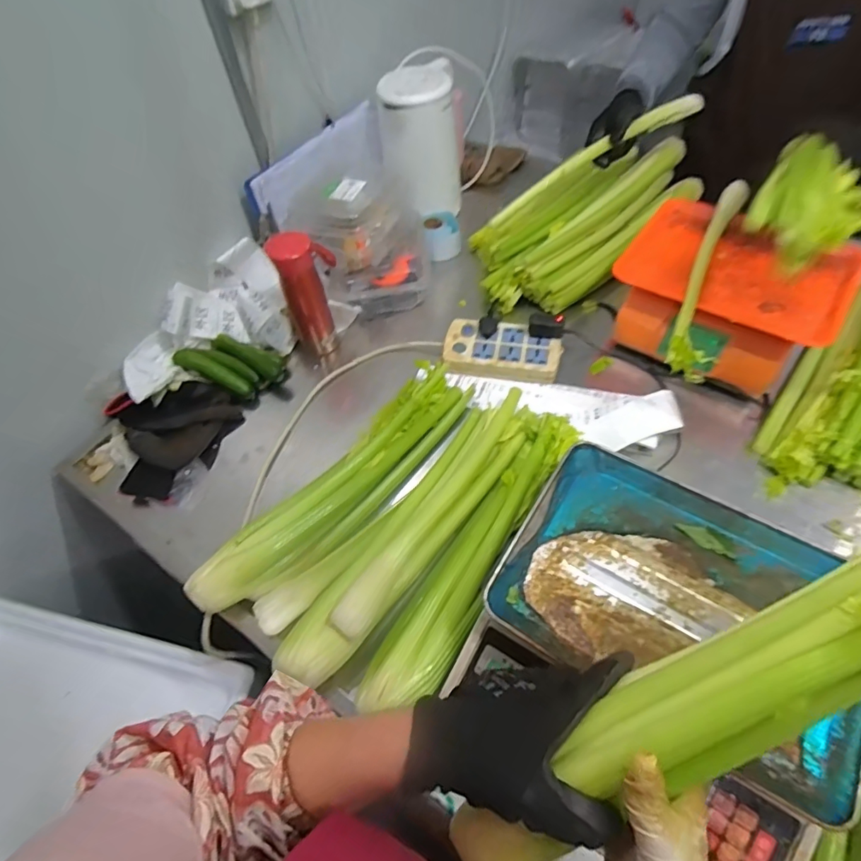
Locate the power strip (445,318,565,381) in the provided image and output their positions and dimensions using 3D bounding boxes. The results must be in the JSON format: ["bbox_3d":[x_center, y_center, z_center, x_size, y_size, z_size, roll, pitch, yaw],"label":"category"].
[{"bbox_3d":[0.116,-0.128,0.827,0.179,0.035,0.095,7,56,10],"label":"power strip"}]

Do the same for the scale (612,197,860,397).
[{"bbox_3d":[0.450,-0.212,0.790,0.295,0.101,0.252,30,63,23],"label":"scale"}]

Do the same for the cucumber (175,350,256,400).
[{"bbox_3d":[-0.342,-0.090,0.814,0.135,0.025,0.030,30,60,-6],"label":"cucumber"}]

